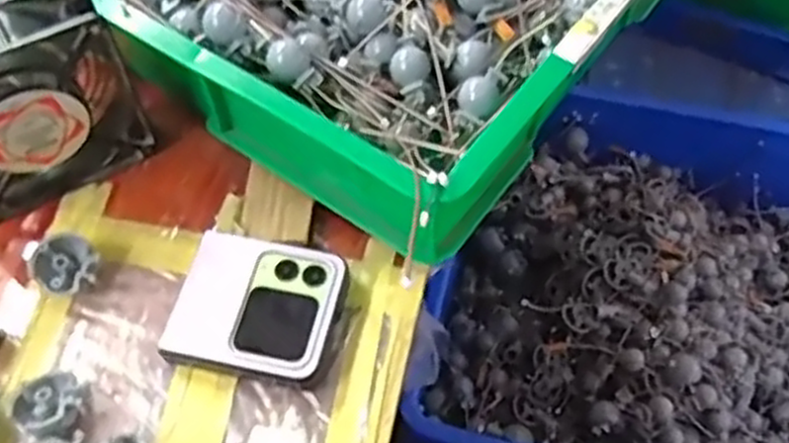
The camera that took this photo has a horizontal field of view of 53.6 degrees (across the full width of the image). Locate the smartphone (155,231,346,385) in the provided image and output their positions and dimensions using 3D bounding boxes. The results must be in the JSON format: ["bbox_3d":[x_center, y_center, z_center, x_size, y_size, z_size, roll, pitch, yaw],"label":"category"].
[{"bbox_3d":[-0.075,0.048,0.431,0.086,0.022,0.079,12,59,8],"label":"smartphone"}]

